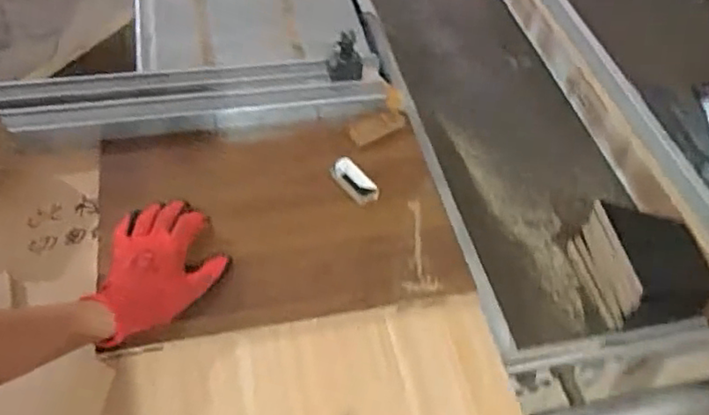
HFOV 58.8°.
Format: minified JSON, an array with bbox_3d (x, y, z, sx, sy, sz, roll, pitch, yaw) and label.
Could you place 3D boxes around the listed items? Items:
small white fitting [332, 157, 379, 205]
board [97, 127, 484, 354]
[{"bbox_3d":[0.001,-0.036,0.830,0.030,0.020,0.072,-32,60,-26],"label":"small white fitting"},{"bbox_3d":[-0.100,0.014,0.800,0.426,0.022,0.310,-8,53,-10],"label":"board"}]

